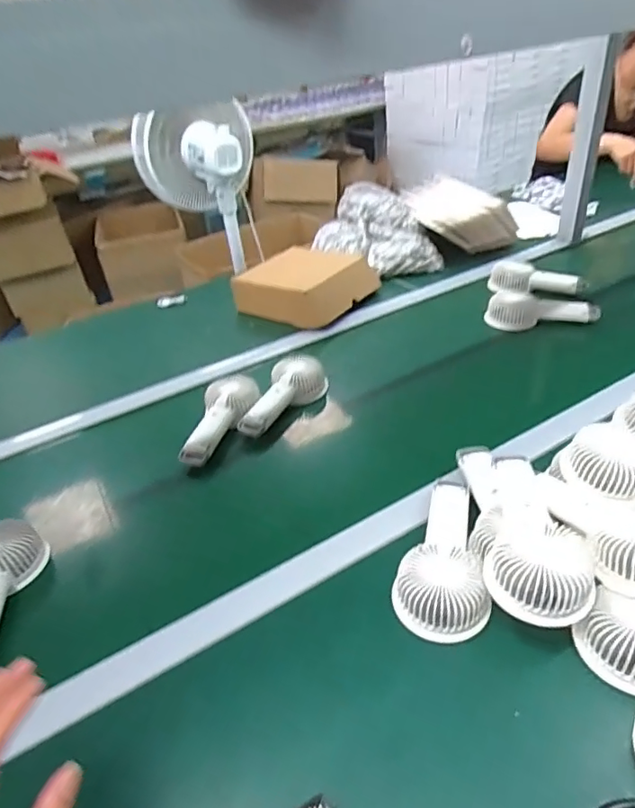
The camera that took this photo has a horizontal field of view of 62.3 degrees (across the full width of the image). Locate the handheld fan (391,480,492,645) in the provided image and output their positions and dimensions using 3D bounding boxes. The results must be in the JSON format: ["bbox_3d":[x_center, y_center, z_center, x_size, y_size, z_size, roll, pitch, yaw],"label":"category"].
[{"bbox_3d":[0.125,0.146,0.529,0.082,0.032,0.179,2,37,13],"label":"handheld fan"}]

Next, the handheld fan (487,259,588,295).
[{"bbox_3d":[0.428,-0.237,1.033,0.178,0.048,0.065,19,43,31],"label":"handheld fan"}]

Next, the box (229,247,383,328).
[{"bbox_3d":[-0.025,-0.248,1.077,0.227,0.069,0.221,19,43,32],"label":"box"}]

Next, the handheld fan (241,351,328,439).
[{"bbox_3d":[-0.045,-0.010,0.791,0.081,0.050,0.173,9,39,21],"label":"handheld fan"}]

